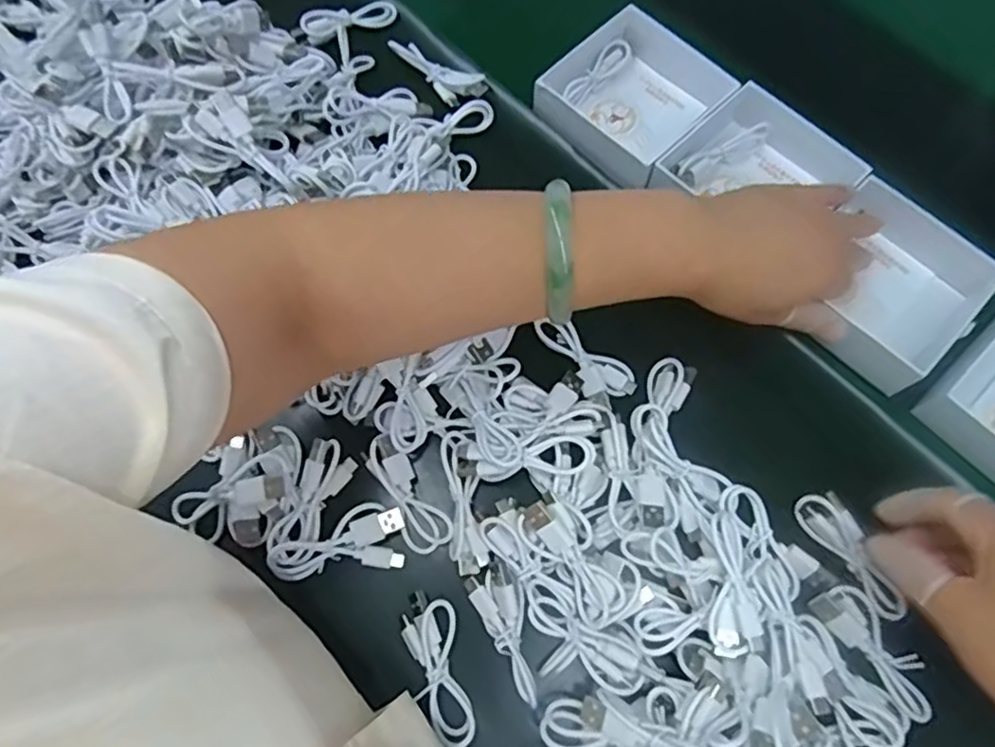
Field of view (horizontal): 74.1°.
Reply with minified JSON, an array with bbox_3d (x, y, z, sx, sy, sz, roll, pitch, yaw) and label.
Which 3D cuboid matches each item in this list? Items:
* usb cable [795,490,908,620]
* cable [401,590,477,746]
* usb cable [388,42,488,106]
[{"bbox_3d":[0.193,0.099,0.359,0.023,0.011,0.072,-28,74,-9],"label":"usb cable"},{"bbox_3d":[-0.032,0.152,0.341,0.028,0.013,0.075,-13,72,-4],"label":"cable"},{"bbox_3d":[-0.039,-0.214,0.461,0.066,0.024,0.029,35,75,11],"label":"usb cable"}]

